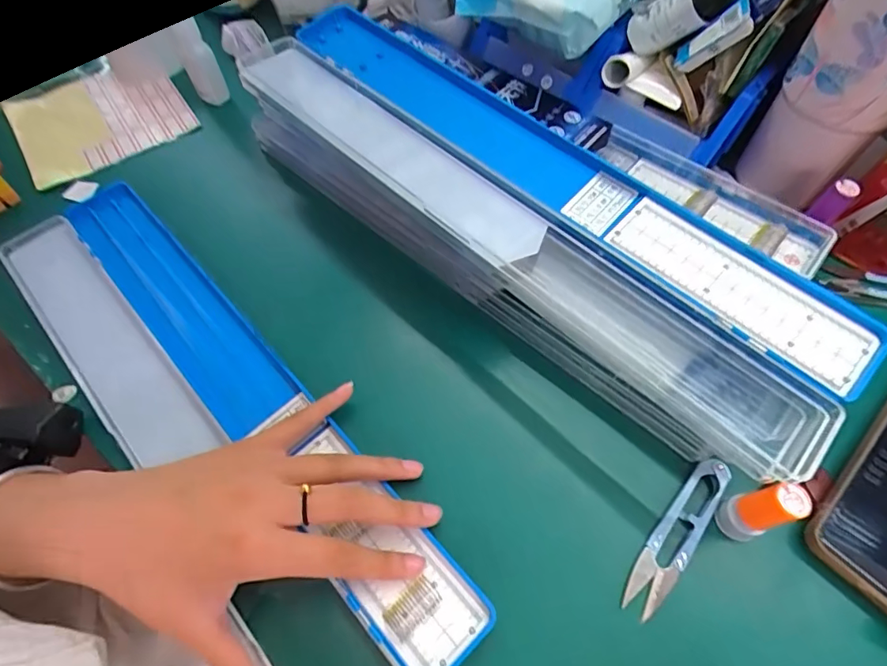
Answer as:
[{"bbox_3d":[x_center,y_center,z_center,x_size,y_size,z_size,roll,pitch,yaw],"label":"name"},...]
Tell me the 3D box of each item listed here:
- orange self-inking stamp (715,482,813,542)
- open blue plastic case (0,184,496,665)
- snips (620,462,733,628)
[{"bbox_3d":[0.173,0.096,0.271,0.027,0.058,0.022,-12,62,-6],"label":"orange self-inking stamp"},{"bbox_3d":[-0.163,0.044,0.335,0.112,0.022,0.449,-38,66,-19],"label":"open blue plastic case"},{"bbox_3d":[0.135,0.116,0.289,0.022,0.007,0.101,35,67,18],"label":"snips"}]

